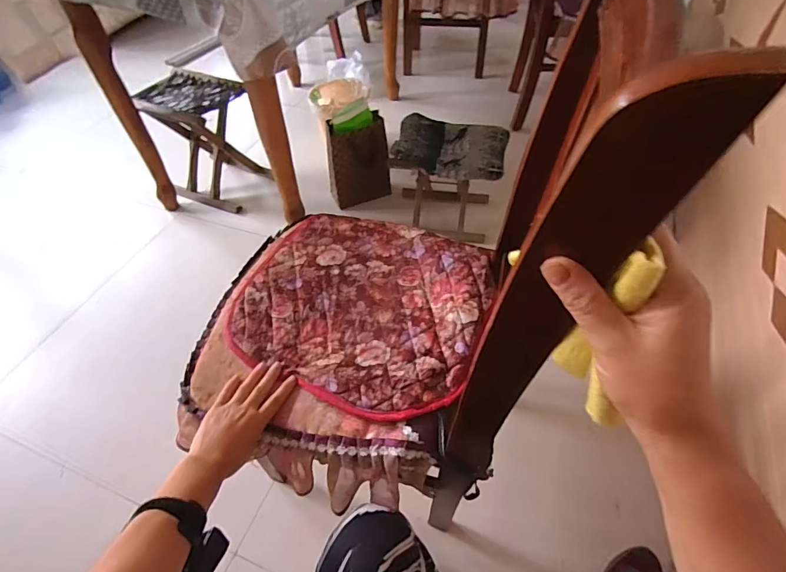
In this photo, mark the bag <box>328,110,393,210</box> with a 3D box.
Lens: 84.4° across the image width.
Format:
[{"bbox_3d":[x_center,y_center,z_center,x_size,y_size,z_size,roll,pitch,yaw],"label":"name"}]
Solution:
[{"bbox_3d":[-0.110,-0.395,1.409,0.198,0.267,0.104,-15,48,-11],"label":"bag"}]

